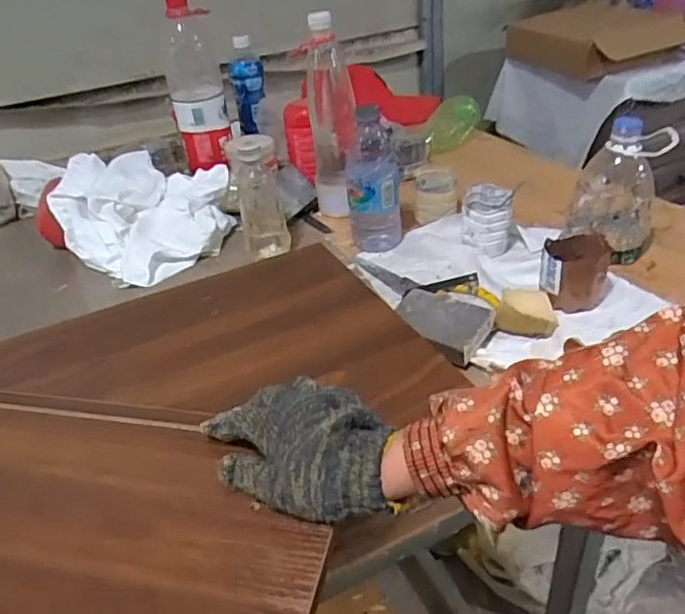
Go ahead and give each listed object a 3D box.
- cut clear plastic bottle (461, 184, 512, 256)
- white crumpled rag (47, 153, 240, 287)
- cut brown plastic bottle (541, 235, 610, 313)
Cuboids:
[{"bbox_3d":[0.189,-0.113,0.784,0.062,0.072,0.066,2,35,13],"label":"cut clear plastic bottle"},{"bbox_3d":[-0.284,-0.149,0.877,0.222,0.108,0.219,17,41,30],"label":"white crumpled rag"},{"bbox_3d":[0.260,-0.036,0.668,0.070,0.069,0.069,7,37,19],"label":"cut brown plastic bottle"}]

